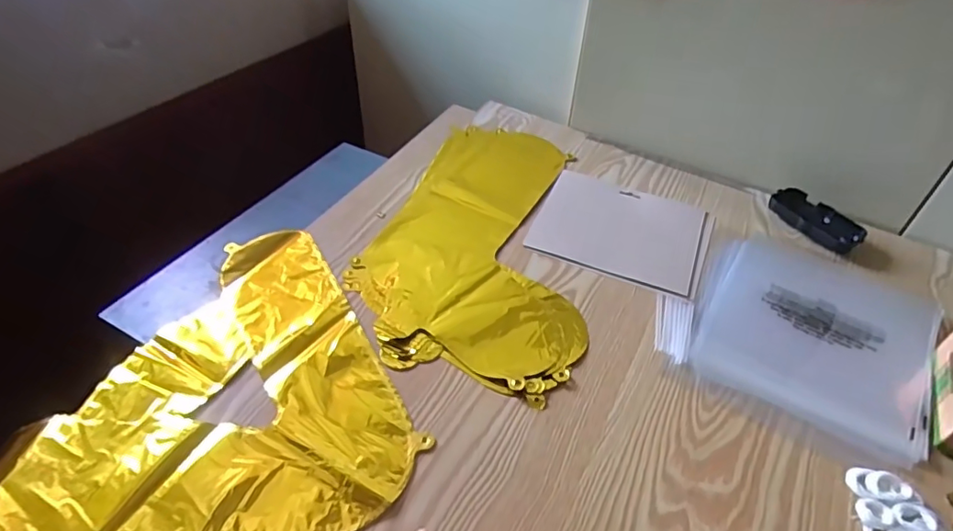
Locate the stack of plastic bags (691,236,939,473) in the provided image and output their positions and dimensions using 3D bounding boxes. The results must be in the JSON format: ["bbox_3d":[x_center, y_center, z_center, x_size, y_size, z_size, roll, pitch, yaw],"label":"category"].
[{"bbox_3d":[0.347,0.061,0.573,0.213,0.015,0.241,25,48,20],"label":"stack of plastic bags"}]

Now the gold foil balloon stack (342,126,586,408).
[{"bbox_3d":[0.020,-0.043,0.665,0.248,0.008,0.421,14,45,10],"label":"gold foil balloon stack"}]

